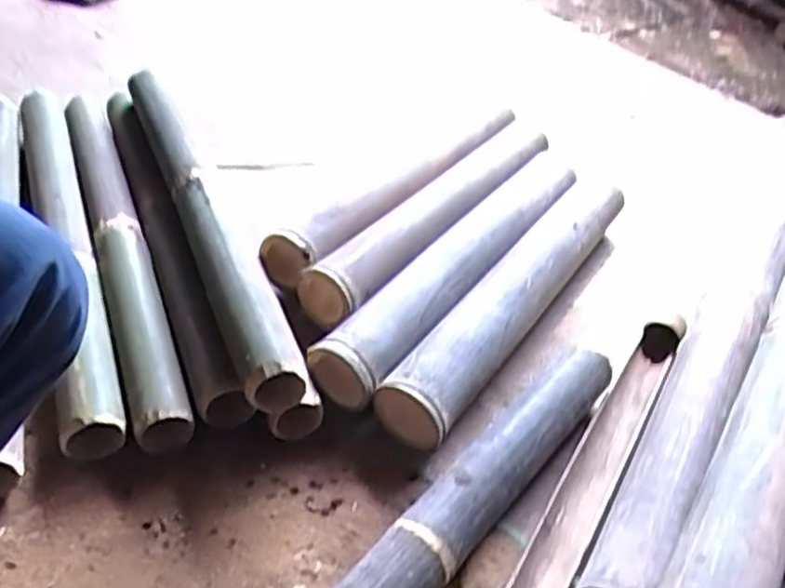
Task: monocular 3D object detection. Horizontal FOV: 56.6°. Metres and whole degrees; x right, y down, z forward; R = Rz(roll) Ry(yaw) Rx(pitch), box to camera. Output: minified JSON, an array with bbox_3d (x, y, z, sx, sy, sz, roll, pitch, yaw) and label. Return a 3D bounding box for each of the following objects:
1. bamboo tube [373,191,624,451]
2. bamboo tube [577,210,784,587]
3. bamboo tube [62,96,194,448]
[{"bbox_3d":[0.156,-0.001,0.879,0.082,0.073,0.506,28,43,24],"label":"bamboo tube"},{"bbox_3d":[0.391,0.045,0.860,0.074,0.077,0.887,26,41,22],"label":"bamboo tube"},{"bbox_3d":[-0.337,-0.073,0.885,0.055,0.061,0.639,-11,41,-22],"label":"bamboo tube"}]

